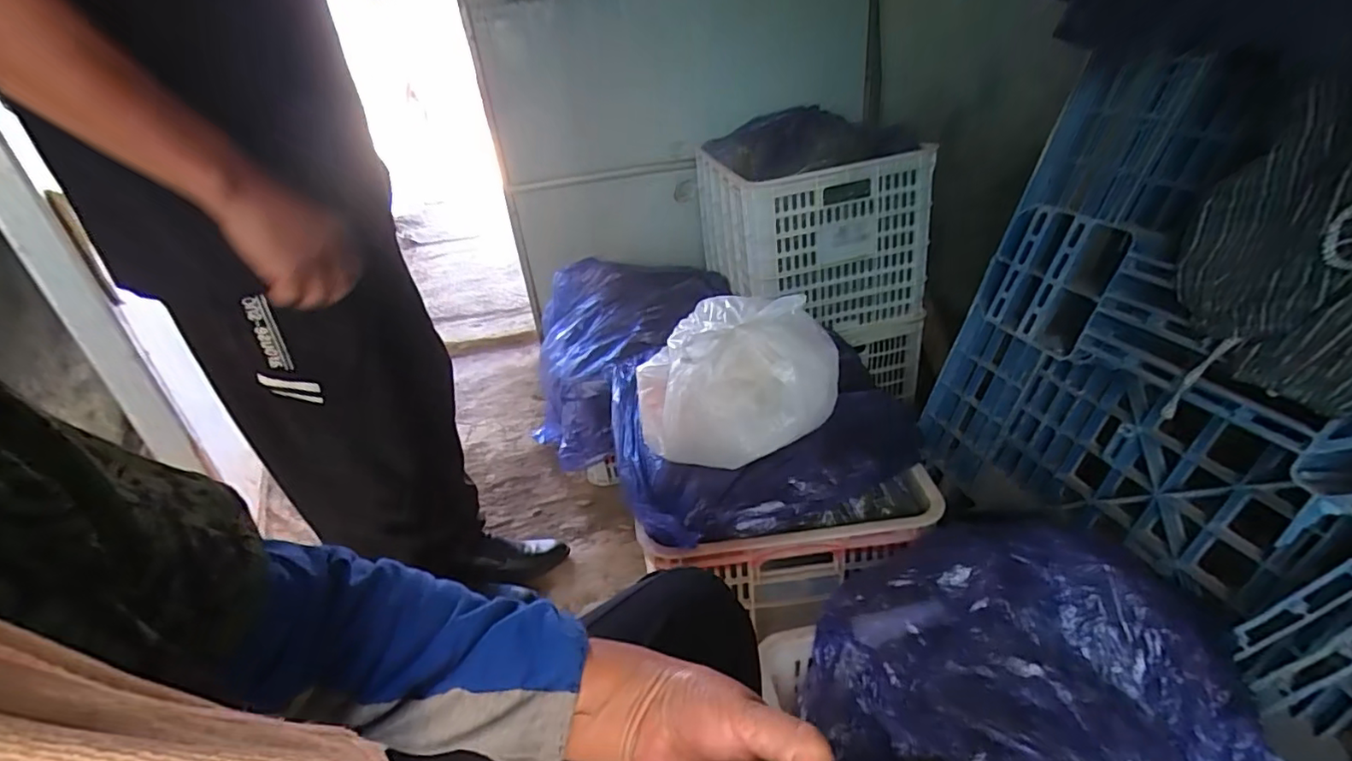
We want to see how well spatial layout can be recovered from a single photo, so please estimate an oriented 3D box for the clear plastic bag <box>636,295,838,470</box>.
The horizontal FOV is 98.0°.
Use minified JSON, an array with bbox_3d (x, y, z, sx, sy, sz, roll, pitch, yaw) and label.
[{"bbox_3d":[0.077,-0.002,0.820,0.280,0.182,0.198,5,32,18],"label":"clear plastic bag"}]

